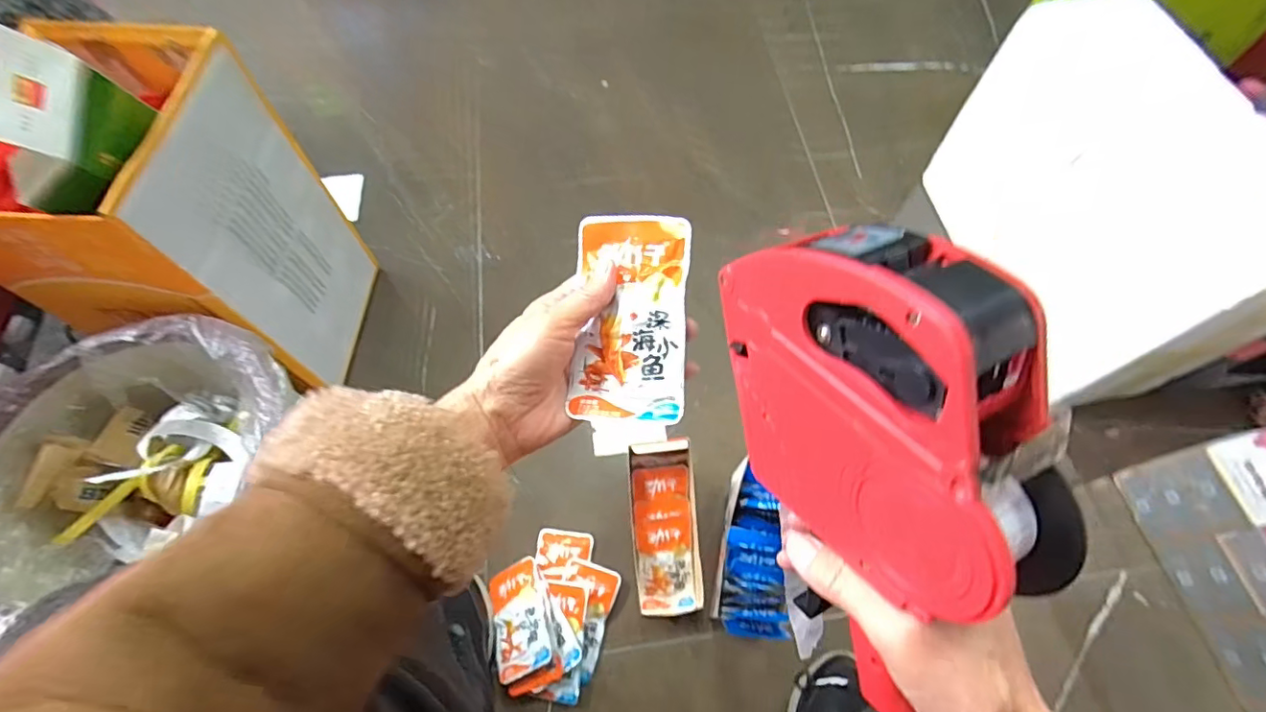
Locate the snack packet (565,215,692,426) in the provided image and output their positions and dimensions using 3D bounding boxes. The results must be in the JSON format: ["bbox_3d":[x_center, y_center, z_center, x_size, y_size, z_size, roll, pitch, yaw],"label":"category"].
[{"bbox_3d":[-0.001,-0.024,0.337,0.065,0.017,0.126,4,81,1],"label":"snack packet"}]

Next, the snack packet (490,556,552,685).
[{"bbox_3d":[-0.134,0.306,0.663,0.064,0.010,0.126,-23,49,5],"label":"snack packet"}]

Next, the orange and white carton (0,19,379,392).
[{"bbox_3d":[-0.515,-0.134,0.684,0.208,0.396,0.252,7,64,3],"label":"orange and white carton"}]

